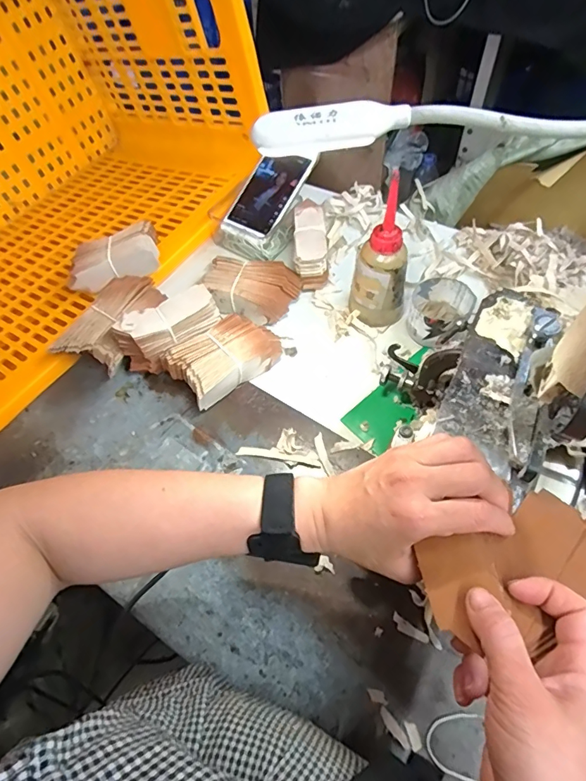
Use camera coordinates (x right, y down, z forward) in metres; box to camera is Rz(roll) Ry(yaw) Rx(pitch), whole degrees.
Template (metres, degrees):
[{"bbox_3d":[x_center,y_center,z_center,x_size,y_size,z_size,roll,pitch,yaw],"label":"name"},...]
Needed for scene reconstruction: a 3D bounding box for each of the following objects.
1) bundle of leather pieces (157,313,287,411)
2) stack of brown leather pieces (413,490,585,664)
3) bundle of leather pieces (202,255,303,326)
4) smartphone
[{"bbox_3d":[-0.077,-0.038,0.529,0.117,0.046,0.071,-36,63,-17],"label":"bundle of leather pieces"},{"bbox_3d":[0.144,0.111,0.286,0.129,0.017,0.077,-9,58,-14],"label":"stack of brown leather pieces"},{"bbox_3d":[-0.054,-0.129,0.583,0.116,0.038,0.075,13,60,12],"label":"bundle of leather pieces"},{"bbox_3d":[-0.033,-0.271,0.626,0.077,0.012,0.129,32,87,20],"label":"smartphone"}]

